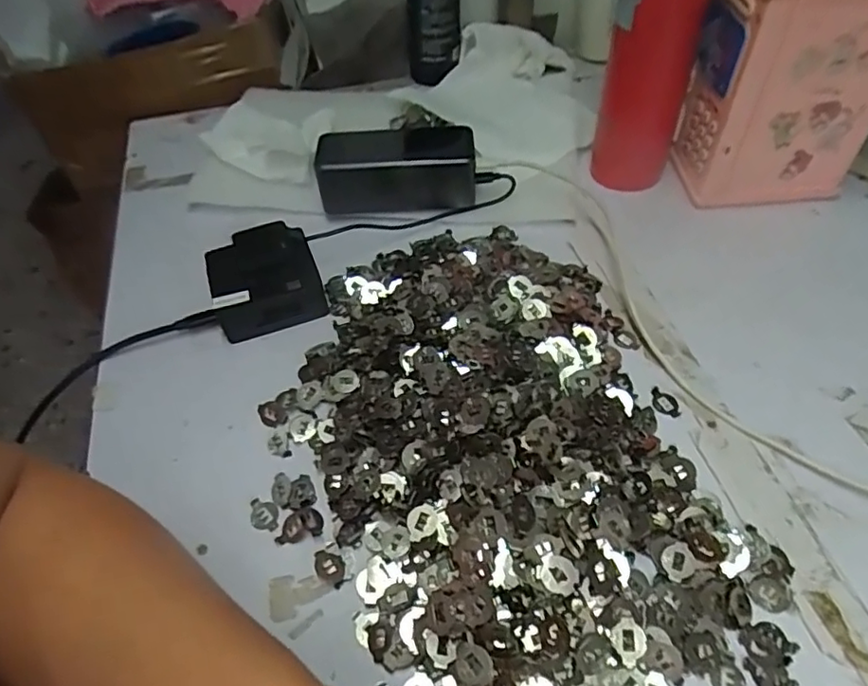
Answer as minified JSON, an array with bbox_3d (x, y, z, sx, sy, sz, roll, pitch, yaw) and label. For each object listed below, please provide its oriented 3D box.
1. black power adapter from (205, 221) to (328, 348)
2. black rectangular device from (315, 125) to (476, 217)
[{"bbox_3d":[-0.126,-0.048,0.435,0.076,0.044,0.069,-18,52,-11],"label":"black power adapter"},{"bbox_3d":[-0.032,-0.147,0.497,0.130,0.057,0.059,-1,51,2],"label":"black rectangular device"}]

